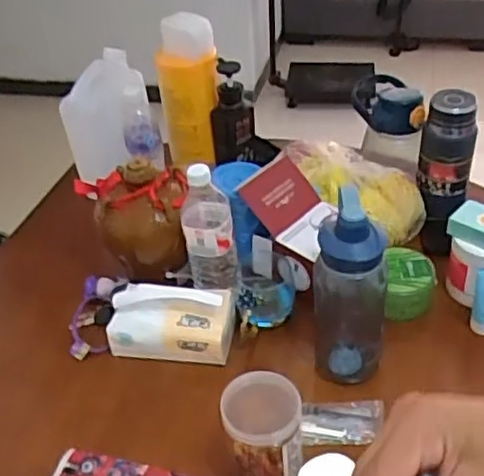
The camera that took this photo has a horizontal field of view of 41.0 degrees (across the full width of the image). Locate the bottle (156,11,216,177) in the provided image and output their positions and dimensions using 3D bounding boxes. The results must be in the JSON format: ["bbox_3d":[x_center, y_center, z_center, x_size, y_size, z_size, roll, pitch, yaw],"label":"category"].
[{"bbox_3d":[-0.090,-0.253,1.124,0.100,0.260,0.084,-9,39,-5],"label":"bottle"}]

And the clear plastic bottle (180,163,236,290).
[{"bbox_3d":[-0.047,-0.006,0.893,0.067,0.217,0.060,-6,39,-1],"label":"clear plastic bottle"}]

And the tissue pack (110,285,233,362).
[{"bbox_3d":[-0.097,0.111,0.873,0.170,0.098,0.061,0,39,6],"label":"tissue pack"}]

